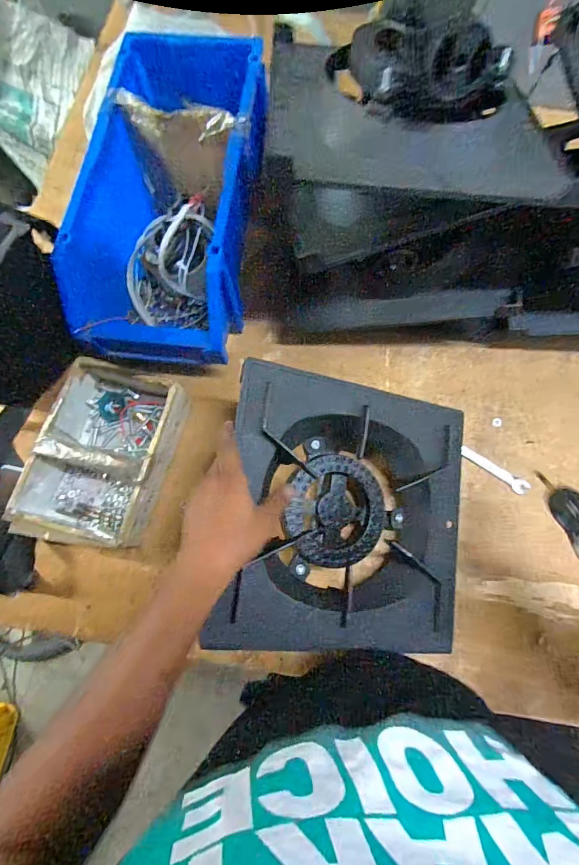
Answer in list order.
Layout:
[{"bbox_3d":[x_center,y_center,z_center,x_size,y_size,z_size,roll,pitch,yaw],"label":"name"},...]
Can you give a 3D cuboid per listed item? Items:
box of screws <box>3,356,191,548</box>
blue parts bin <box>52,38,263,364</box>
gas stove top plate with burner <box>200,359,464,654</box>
[{"bbox_3d":[-0.246,0.029,0.534,0.156,0.088,0.229,15,75,6],"label":"box of screws"},{"bbox_3d":[-0.154,-0.316,0.589,0.200,0.182,0.450,5,74,3],"label":"blue parts bin"},{"bbox_3d":[0.066,0.094,0.479,0.288,0.063,0.290,11,81,-19],"label":"gas stove top plate with burner"}]

